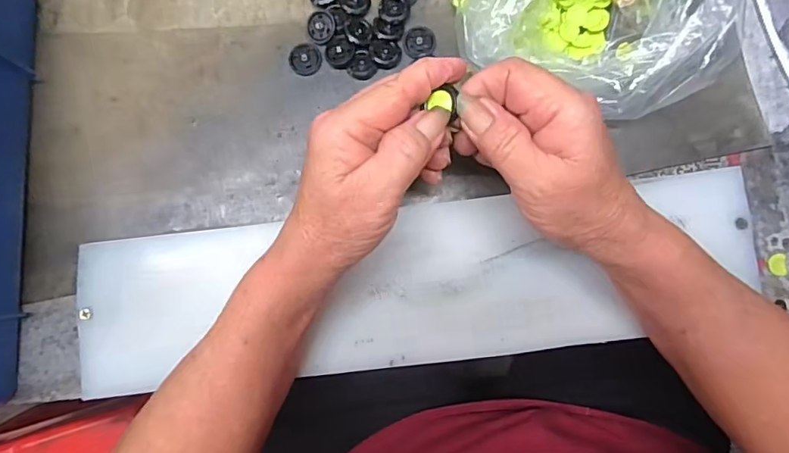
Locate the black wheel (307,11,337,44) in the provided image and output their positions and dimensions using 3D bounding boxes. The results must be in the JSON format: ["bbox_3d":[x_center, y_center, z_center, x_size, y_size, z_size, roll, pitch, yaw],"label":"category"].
[{"bbox_3d":[-0.047,-0.127,0.320,0.018,0.004,0.021,-18,85,1],"label":"black wheel"}]

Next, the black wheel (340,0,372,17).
[{"bbox_3d":[-0.025,-0.144,0.323,0.019,0.004,0.020,0,85,3],"label":"black wheel"}]

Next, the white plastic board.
[{"bbox_3d":[0.012,0.034,0.300,0.400,0.014,0.093,-7,85,2],"label":"white plastic board"}]

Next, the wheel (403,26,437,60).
[{"bbox_3d":[0.016,-0.119,0.321,0.020,0.007,0.021,0,85,3],"label":"wheel"}]

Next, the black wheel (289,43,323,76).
[{"bbox_3d":[-0.057,-0.107,0.320,0.021,0.004,0.021,0,85,3],"label":"black wheel"}]

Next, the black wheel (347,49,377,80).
[{"bbox_3d":[-0.020,-0.102,0.317,0.017,0.004,0.018,0,85,3],"label":"black wheel"}]

